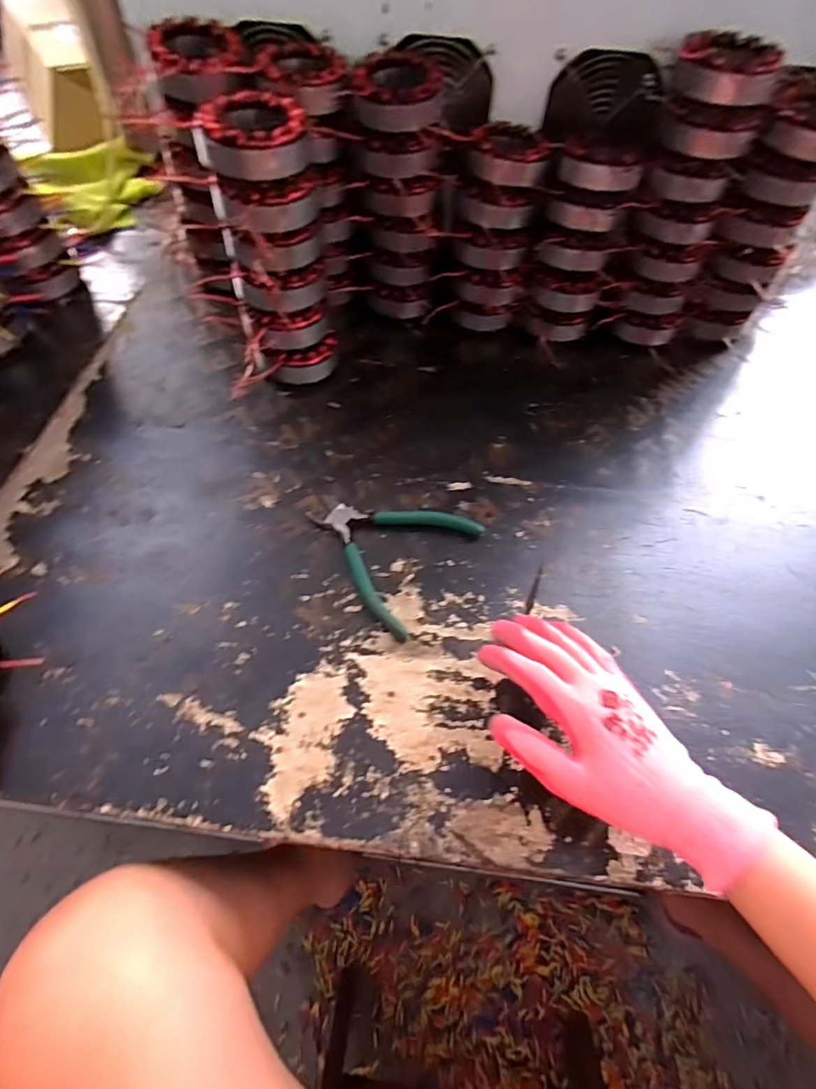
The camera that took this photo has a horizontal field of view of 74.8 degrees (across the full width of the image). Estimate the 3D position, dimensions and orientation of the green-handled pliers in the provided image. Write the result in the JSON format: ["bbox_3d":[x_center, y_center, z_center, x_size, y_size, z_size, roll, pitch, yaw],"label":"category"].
[{"bbox_3d":[-0.022,-0.002,0.475,0.132,0.010,0.130,32,62,15],"label":"green-handled pliers"}]

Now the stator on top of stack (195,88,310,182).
[{"bbox_3d":[-0.121,-0.326,0.427,0.077,0.034,0.077,2,58,-3],"label":"stator on top of stack"}]

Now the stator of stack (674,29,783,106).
[{"bbox_3d":[0.283,-0.423,0.474,0.084,0.030,0.083,18,59,7],"label":"stator of stack"}]

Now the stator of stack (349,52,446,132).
[{"bbox_3d":[-0.009,-0.425,0.501,0.083,0.034,0.088,4,58,-2],"label":"stator of stack"}]

